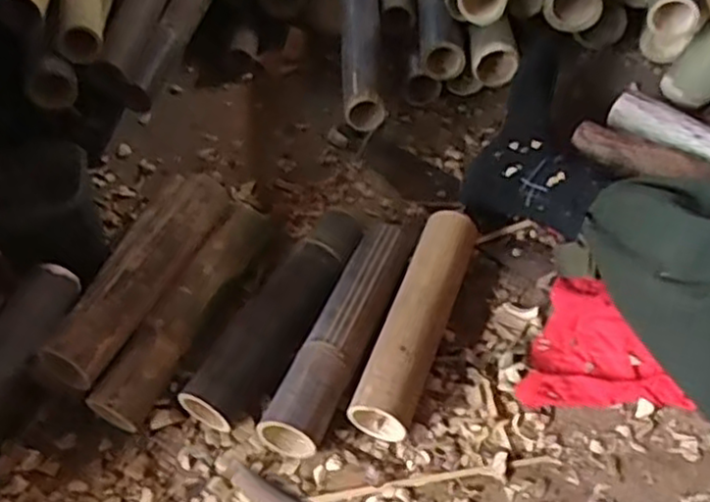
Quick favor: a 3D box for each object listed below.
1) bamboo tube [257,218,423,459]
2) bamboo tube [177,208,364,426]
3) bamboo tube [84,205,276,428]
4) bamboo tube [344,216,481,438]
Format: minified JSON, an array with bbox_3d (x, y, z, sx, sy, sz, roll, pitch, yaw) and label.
[{"bbox_3d":[0.001,0.059,0.721,0.056,0.057,0.317,16,51,16],"label":"bamboo tube"},{"bbox_3d":[-0.076,0.058,0.724,0.065,0.059,0.269,20,52,18],"label":"bamboo tube"},{"bbox_3d":[-0.169,0.059,0.733,0.053,0.060,0.275,18,51,17],"label":"bamboo tube"},{"bbox_3d":[0.066,0.066,0.711,0.056,0.061,0.260,15,50,15],"label":"bamboo tube"}]

